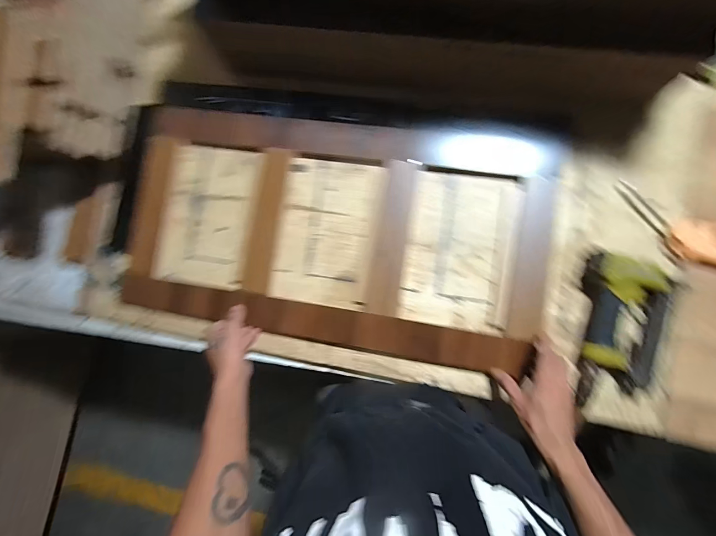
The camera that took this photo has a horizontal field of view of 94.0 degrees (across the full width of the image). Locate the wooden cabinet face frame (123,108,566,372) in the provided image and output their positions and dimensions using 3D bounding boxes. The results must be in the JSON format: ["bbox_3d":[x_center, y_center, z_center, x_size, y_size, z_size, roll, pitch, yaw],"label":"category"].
[{"bbox_3d":[-0.056,-0.071,0.598,0.748,0.025,0.392,7,86,8],"label":"wooden cabinet face frame"}]

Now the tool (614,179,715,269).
[{"bbox_3d":[0.514,-0.048,0.516,0.243,0.017,0.075,29,90,9],"label":"tool"}]

